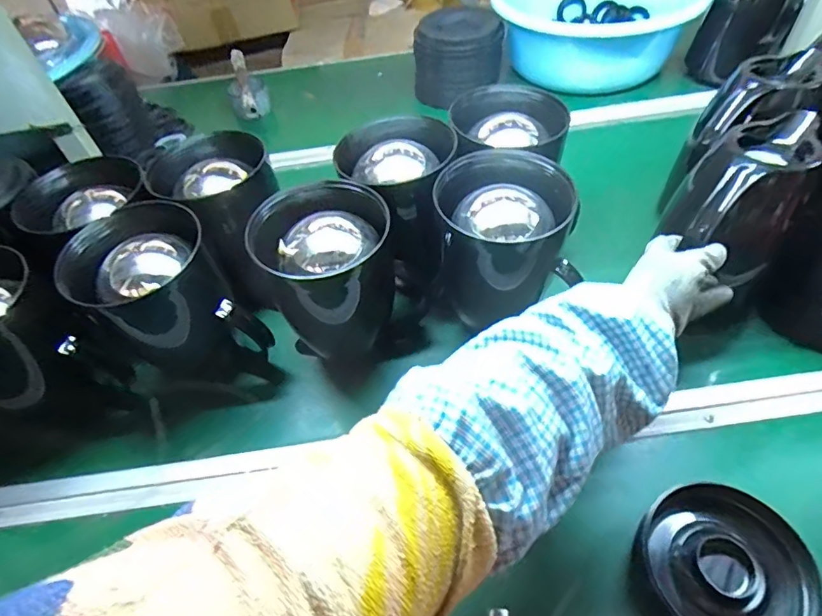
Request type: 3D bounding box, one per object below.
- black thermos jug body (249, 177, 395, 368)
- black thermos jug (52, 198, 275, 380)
[{"bbox_3d":[-0.078,-0.027,0.508,0.122,0.190,0.114,-2,51,3],"label":"black thermos jug body"},{"bbox_3d":[-0.246,0.000,0.495,0.124,0.168,0.122,32,60,27],"label":"black thermos jug"}]

